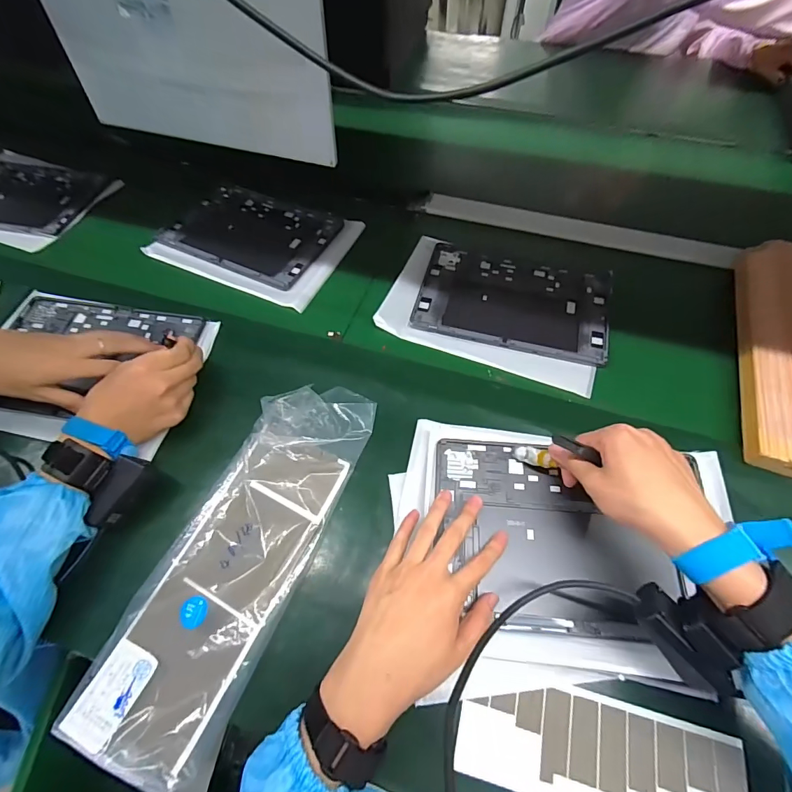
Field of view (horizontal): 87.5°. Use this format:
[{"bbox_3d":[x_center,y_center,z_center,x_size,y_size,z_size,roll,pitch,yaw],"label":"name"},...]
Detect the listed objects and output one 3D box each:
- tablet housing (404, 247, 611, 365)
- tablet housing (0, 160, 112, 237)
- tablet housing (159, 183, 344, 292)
[{"bbox_3d":[0.163,-0.137,0.574,0.252,0.010,0.178,14,62,8],"label":"tablet housing"},{"bbox_3d":[-0.619,-0.334,0.692,0.252,0.014,0.173,10,61,6],"label":"tablet housing"},{"bbox_3d":[-0.221,-0.260,0.649,0.239,0.009,0.171,24,64,13],"label":"tablet housing"}]

